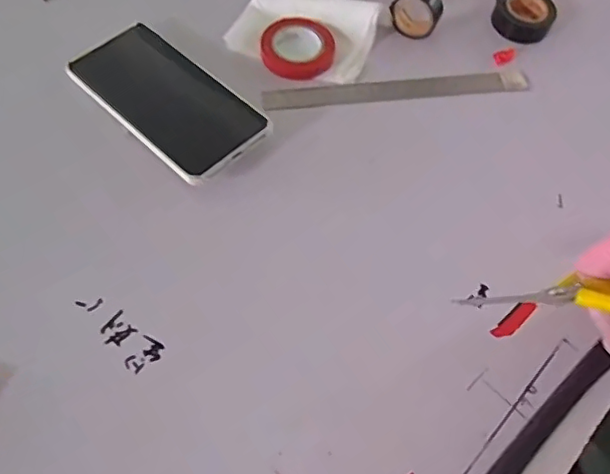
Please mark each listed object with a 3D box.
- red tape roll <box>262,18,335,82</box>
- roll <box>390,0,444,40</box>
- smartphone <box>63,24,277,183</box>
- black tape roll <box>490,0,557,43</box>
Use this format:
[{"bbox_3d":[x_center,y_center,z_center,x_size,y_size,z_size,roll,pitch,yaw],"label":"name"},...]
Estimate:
[{"bbox_3d":[-0.005,-0.156,0.462,0.061,0.015,0.056,1,62,-3],"label":"red tape roll"},{"bbox_3d":[0.096,-0.196,0.480,0.042,0.042,0.024,16,63,5],"label":"roll"},{"bbox_3d":[-0.105,-0.106,0.422,0.160,0.011,0.077,42,68,17],"label":"smartphone"},{"bbox_3d":[0.194,-0.199,0.494,0.052,0.021,0.050,1,62,-3],"label":"black tape roll"}]

